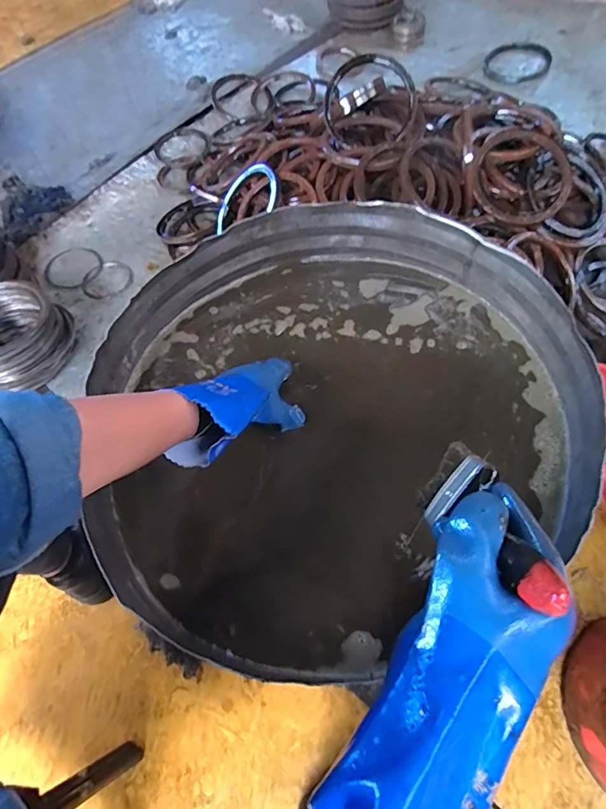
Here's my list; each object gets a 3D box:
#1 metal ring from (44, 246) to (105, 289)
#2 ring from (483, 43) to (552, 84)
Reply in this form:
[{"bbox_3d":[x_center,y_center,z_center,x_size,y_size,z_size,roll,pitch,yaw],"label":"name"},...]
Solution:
[{"bbox_3d":[-0.560,-0.334,1.154,0.138,0.006,0.135,-1,61,1],"label":"metal ring"},{"bbox_3d":[0.644,-1.019,1.417,0.198,0.010,0.185,-9,65,4],"label":"ring"}]

